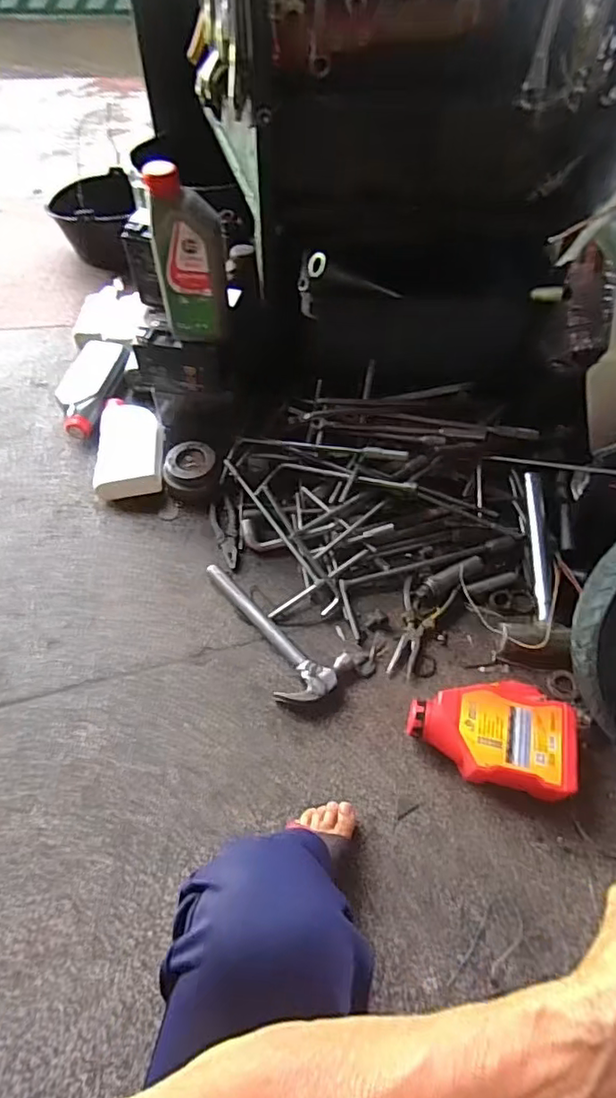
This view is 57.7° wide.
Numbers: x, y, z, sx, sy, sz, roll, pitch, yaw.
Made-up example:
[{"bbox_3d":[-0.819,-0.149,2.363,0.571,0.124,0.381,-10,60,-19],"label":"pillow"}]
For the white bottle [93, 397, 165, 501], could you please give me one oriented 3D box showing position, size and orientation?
[{"bbox_3d":[-0.329,-0.188,1.049,0.124,0.064,0.215,-8,57,-5],"label":"white bottle"}]

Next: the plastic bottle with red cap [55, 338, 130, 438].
[{"bbox_3d":[-0.435,-0.322,1.114,0.084,0.068,0.227,13,57,8],"label":"plastic bottle with red cap"}]

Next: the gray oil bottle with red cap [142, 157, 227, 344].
[{"bbox_3d":[-0.169,-0.418,0.810,0.096,0.218,0.070,1,56,0],"label":"gray oil bottle with red cap"}]

